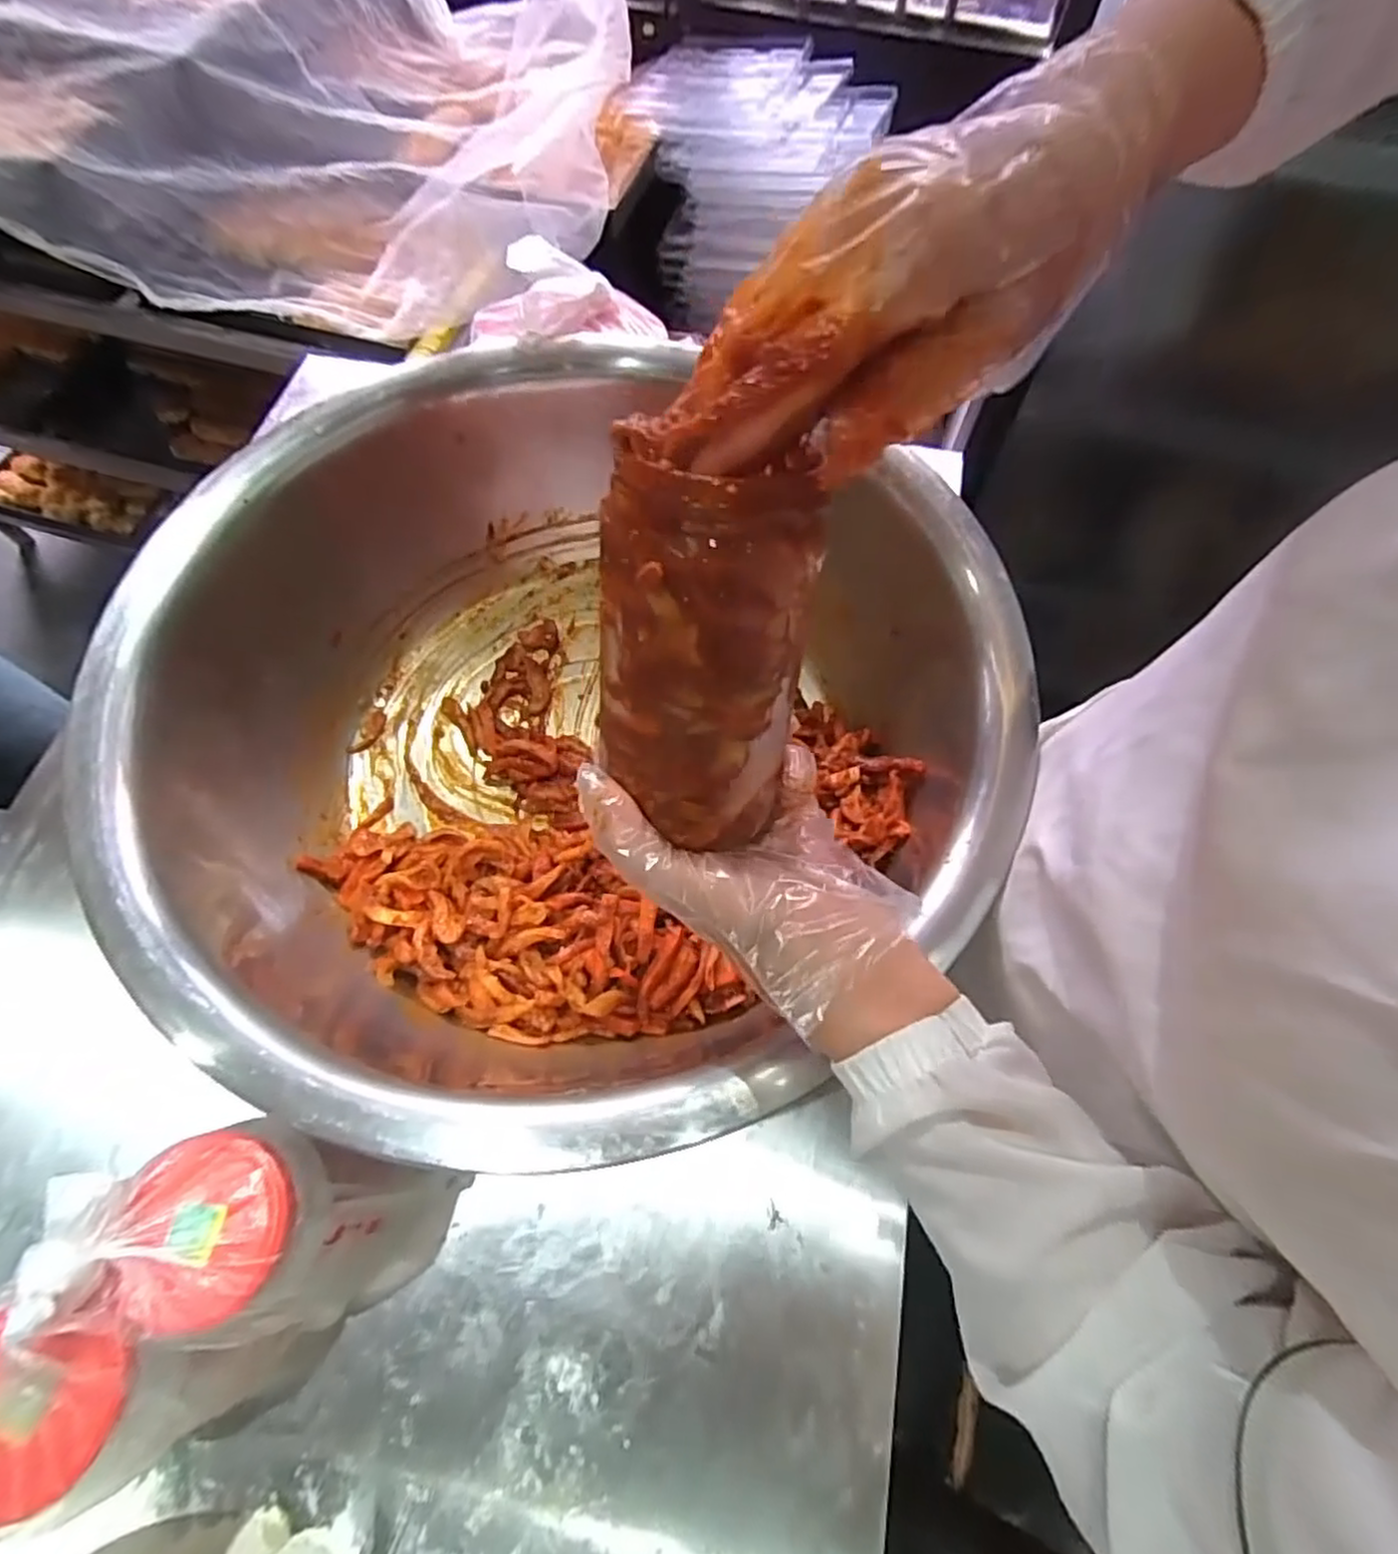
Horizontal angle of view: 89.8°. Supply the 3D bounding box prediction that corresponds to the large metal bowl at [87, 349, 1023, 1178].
[{"bbox_3d":[-0.119,-0.050,0.550,0.544,0.220,0.560,0,66,-1],"label":"large metal bowl"}]

